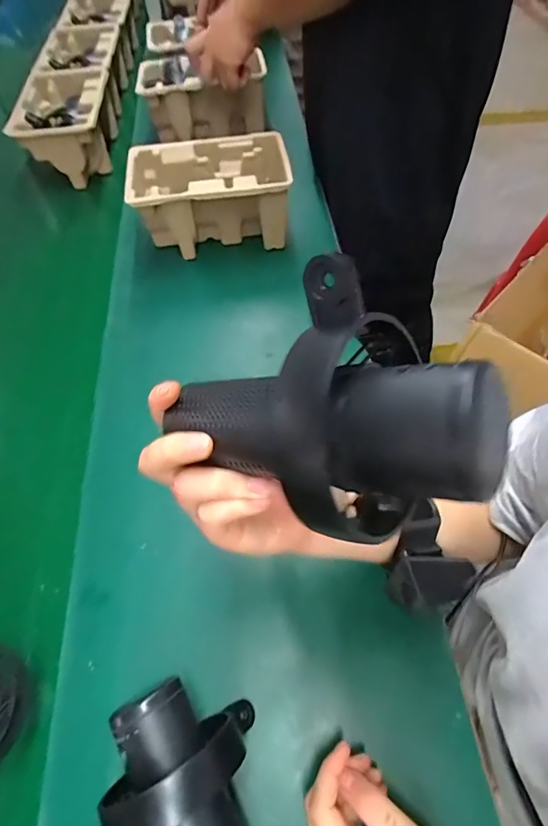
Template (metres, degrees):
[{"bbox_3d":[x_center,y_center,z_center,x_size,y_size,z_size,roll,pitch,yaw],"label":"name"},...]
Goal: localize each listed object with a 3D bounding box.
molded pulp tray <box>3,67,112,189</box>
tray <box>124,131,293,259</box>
[{"bbox_3d":[-0.363,-0.503,0.797,0.149,0.134,0.219,-6,57,-2],"label":"molded pulp tray"},{"bbox_3d":[-0.093,-0.319,0.658,0.216,0.110,0.140,-11,58,-5],"label":"tray"}]

